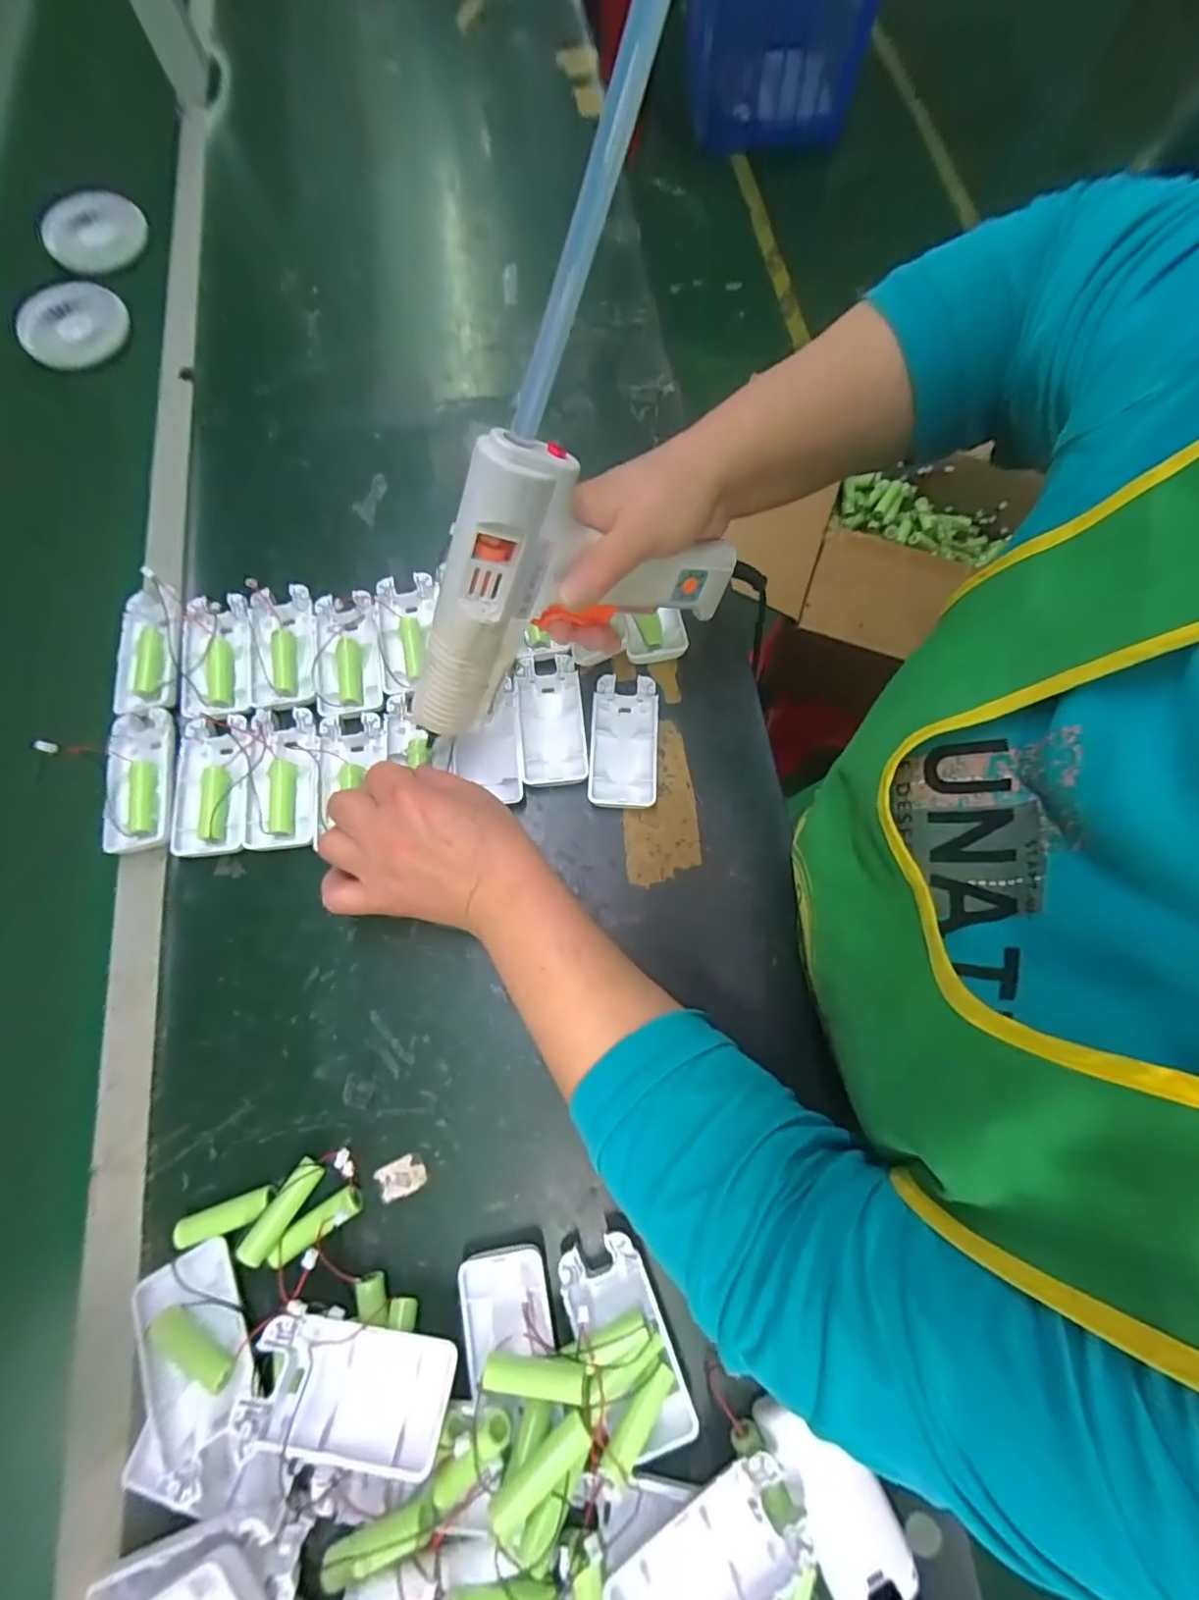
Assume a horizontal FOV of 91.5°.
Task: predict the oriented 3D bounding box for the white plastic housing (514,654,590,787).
[{"bbox_3d":[-0.034,-0.057,0.409,0.045,0.014,0.098,-5,74,-2],"label":"white plastic housing"}]

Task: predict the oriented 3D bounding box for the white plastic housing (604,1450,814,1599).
[{"bbox_3d":[0.051,0.355,0.273,0.092,0.025,0.044,-31,75,-10],"label":"white plastic housing"}]

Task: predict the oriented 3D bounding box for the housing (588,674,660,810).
[{"bbox_3d":[0.017,-0.040,0.408,0.046,0.014,0.096,3,74,0],"label":"housing"}]

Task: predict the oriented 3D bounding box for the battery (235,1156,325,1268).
[{"bbox_3d":[-0.170,0.219,0.314,0.015,0.018,0.049,30,75,7],"label":"battery"}]

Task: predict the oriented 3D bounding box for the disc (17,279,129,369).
[{"bbox_3d":[-0.483,-0.435,0.535,0.086,0.010,0.089,-13,78,-11],"label":"disc"}]

